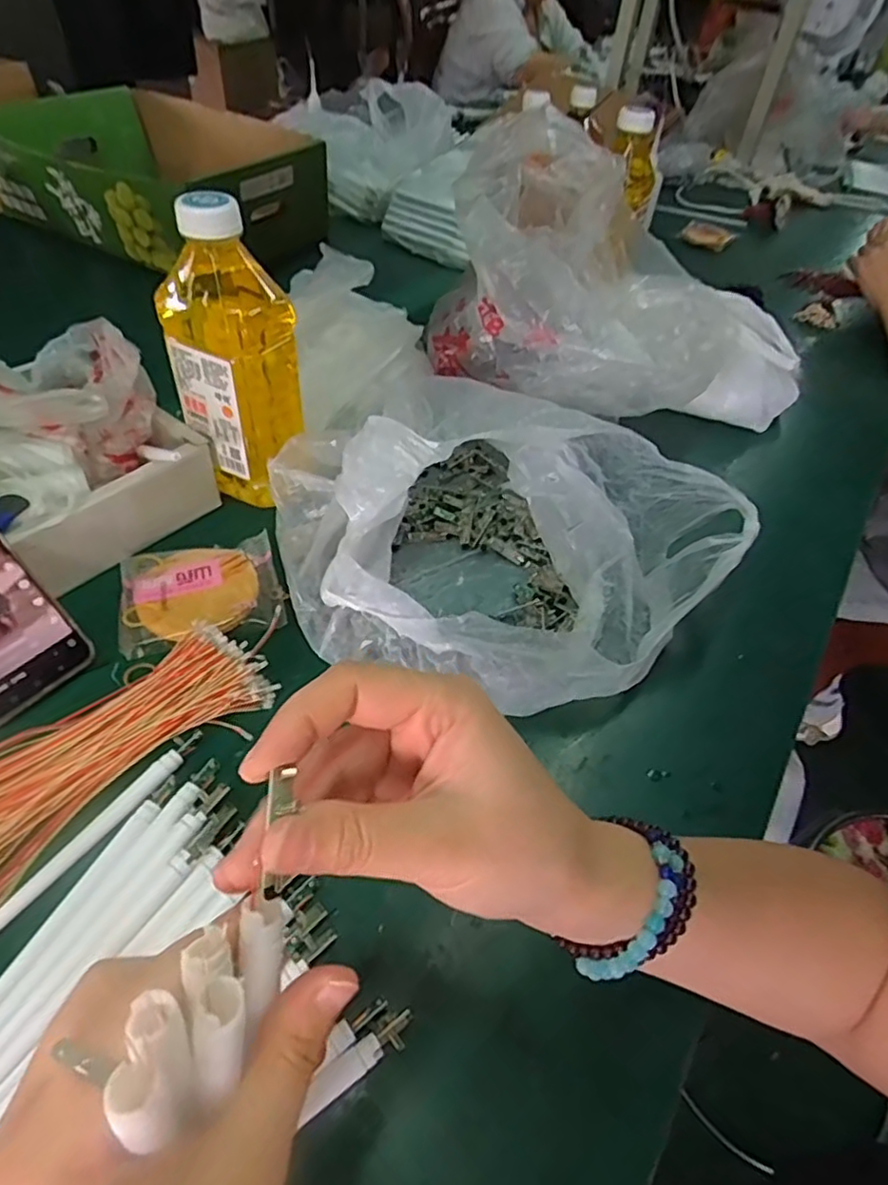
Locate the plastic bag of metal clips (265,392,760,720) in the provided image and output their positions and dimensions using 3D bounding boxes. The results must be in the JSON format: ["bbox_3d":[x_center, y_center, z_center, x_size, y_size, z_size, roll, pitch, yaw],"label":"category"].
[{"bbox_3d":[0.029,-0.051,0.475,0.329,0.101,0.270,29,51,18],"label":"plastic bag of metal clips"}]

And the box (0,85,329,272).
[{"bbox_3d":[-0.398,-0.582,0.914,0.413,0.118,0.320,26,50,16],"label":"box"}]

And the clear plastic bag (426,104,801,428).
[{"bbox_3d":[0.165,-0.276,0.604,0.359,0.192,0.226,22,49,13],"label":"clear plastic bag"}]

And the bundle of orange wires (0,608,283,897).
[{"bbox_3d":[-0.196,0.085,0.373,0.220,0.018,0.077,-34,59,-31],"label":"bundle of orange wires"}]

